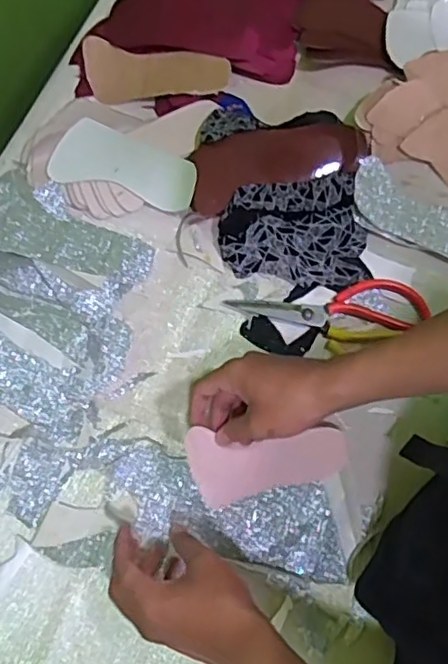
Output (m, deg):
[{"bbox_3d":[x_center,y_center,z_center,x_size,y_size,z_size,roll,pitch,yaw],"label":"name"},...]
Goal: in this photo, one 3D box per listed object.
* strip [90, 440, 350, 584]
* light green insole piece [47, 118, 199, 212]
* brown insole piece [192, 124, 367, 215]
[{"bbox_3d":[-0.007,0.165,0.591,0.261,0.011,0.088,19,73,5],"label":"strip"},{"bbox_3d":[-0.106,-0.180,0.664,0.153,0.010,0.068,15,99,-1],"label":"light green insole piece"},{"bbox_3d":[0.054,-0.189,0.667,0.191,0.010,0.071,-18,90,-3],"label":"brown insole piece"}]

